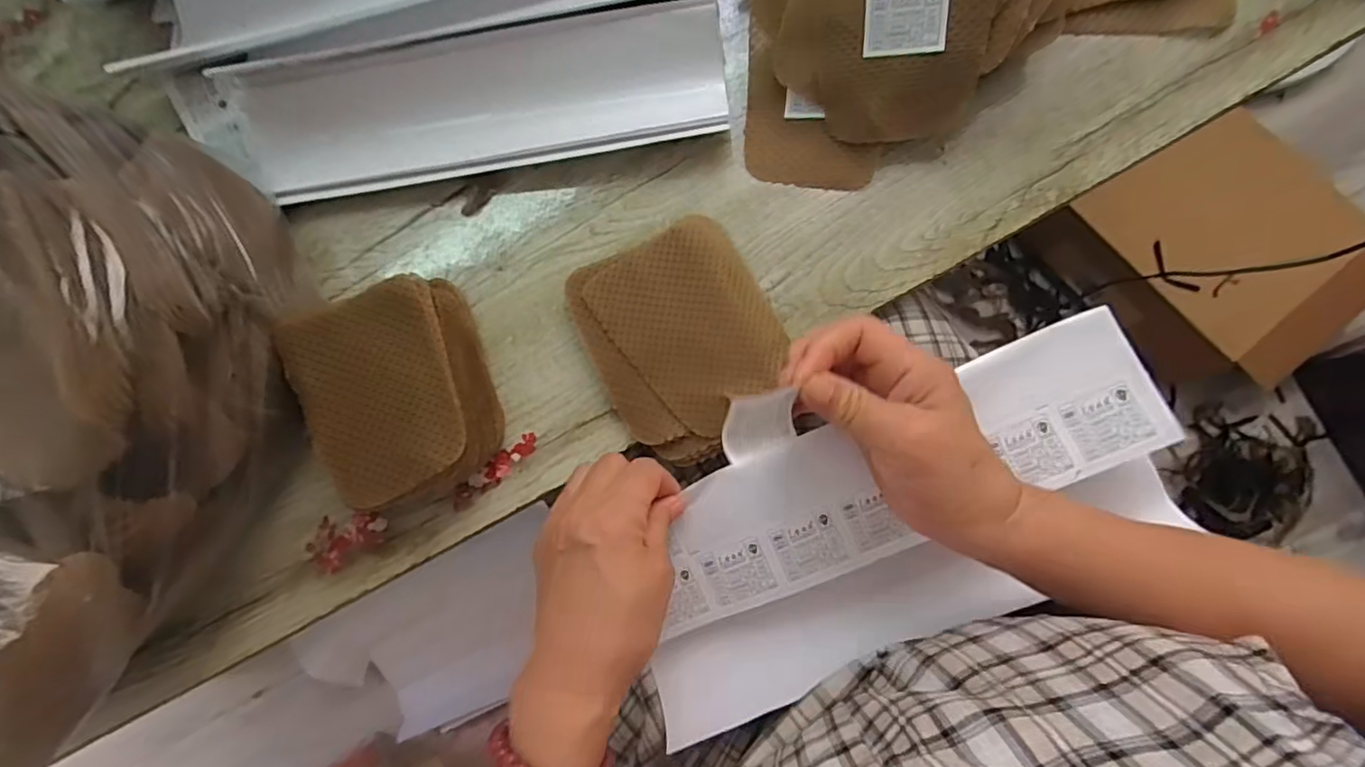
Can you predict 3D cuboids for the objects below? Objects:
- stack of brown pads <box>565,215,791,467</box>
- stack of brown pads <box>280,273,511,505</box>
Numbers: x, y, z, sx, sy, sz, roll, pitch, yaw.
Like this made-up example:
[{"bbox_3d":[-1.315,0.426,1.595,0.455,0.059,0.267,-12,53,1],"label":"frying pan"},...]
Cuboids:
[{"bbox_3d":[0.002,-0.027,0.391,0.112,0.021,0.134,-27,83,3],"label":"stack of brown pads"},{"bbox_3d":[-0.170,0.007,0.380,0.099,0.057,0.124,-26,83,3],"label":"stack of brown pads"}]

